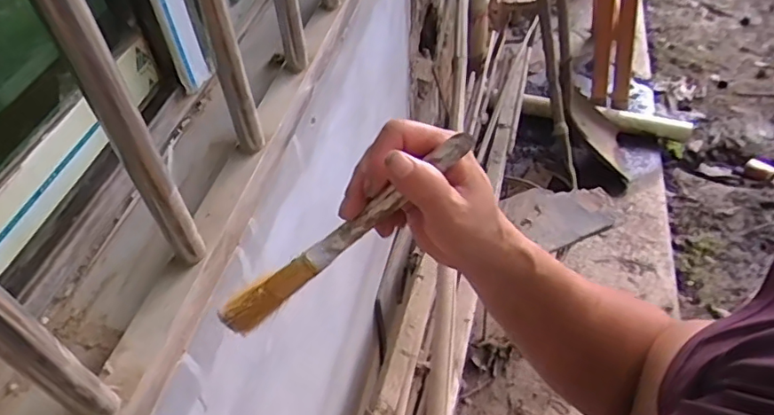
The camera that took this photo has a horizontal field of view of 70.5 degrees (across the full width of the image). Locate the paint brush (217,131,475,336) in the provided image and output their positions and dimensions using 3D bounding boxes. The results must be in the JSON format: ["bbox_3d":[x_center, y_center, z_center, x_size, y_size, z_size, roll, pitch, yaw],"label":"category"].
[{"bbox_3d":[-0.025,0.016,0.313,0.177,0.015,0.018,-38,51,11],"label":"paint brush"}]

